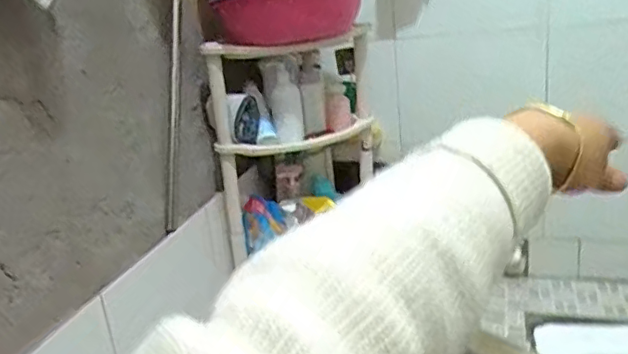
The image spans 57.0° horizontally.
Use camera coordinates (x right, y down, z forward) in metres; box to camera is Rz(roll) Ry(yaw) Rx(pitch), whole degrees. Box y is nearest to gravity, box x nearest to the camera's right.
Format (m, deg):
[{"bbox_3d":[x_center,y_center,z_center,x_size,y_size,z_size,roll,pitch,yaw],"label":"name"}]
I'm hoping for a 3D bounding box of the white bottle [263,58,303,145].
[{"bbox_3d":[-0.057,-0.136,1.080,0.063,0.141,0.066,-7,18,-3],"label":"white bottle"}]

